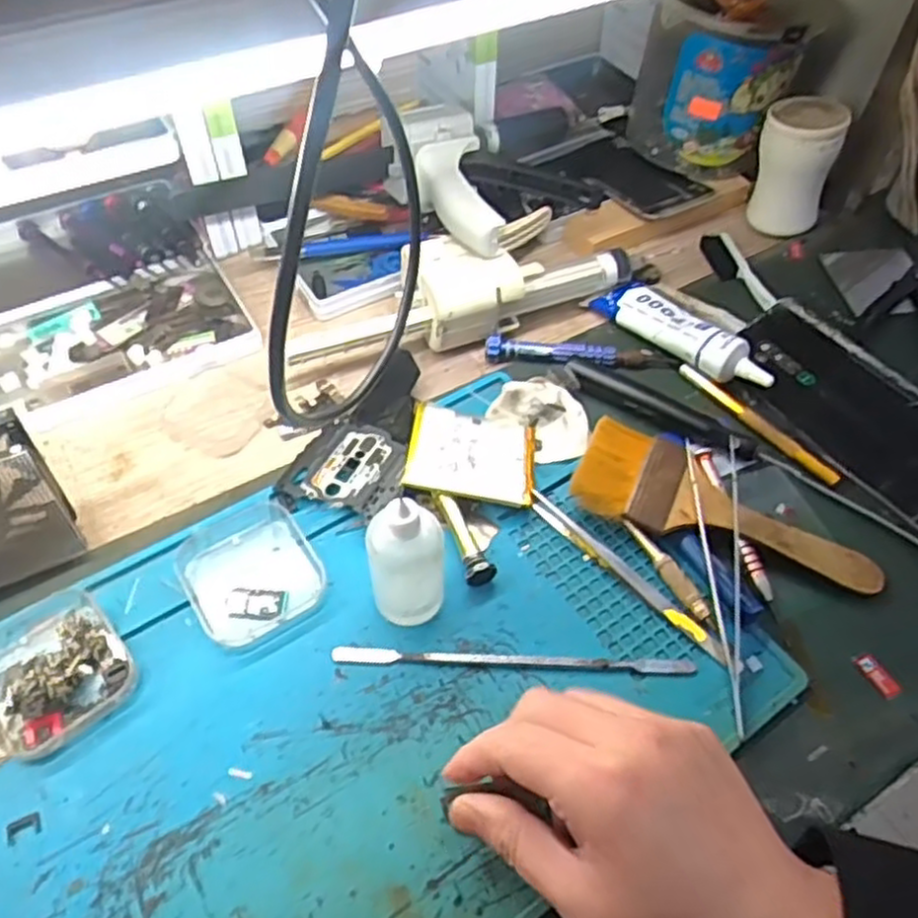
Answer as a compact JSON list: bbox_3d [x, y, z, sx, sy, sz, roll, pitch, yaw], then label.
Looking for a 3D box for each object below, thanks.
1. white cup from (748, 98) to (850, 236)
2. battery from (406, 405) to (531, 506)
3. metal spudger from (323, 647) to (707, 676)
[{"bbox_3d":[0.248,-0.219,0.562,0.059,0.083,0.052,27,57,16],"label":"white cup"},{"bbox_3d":[0.007,-0.004,0.427,0.070,0.008,0.060,11,53,-4],"label":"battery"},{"bbox_3d":[0.026,0.097,0.367,0.172,0.008,0.008,4,54,0],"label":"metal spudger"}]

